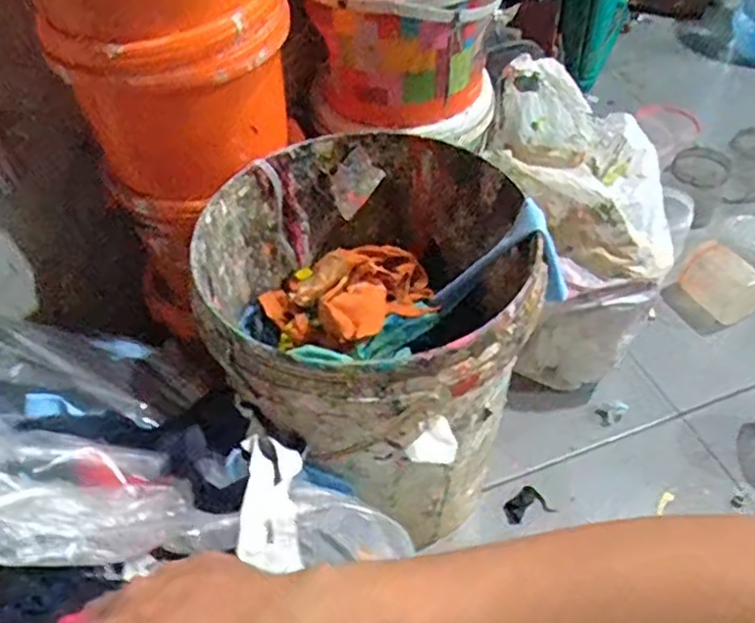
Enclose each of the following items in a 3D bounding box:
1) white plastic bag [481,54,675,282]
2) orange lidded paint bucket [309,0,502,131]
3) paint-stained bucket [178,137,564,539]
[{"bbox_3d":[0.238,-0.182,0.821,0.157,0.137,0.305,-33,54,-24],"label":"white plastic bag"},{"bbox_3d":[0.023,-0.308,0.727,0.190,0.173,0.158,-14,49,-10],"label":"orange lidded paint bucket"},{"bbox_3d":[-0.001,0.044,0.710,0.304,0.325,0.293,-1,48,2],"label":"paint-stained bucket"}]

